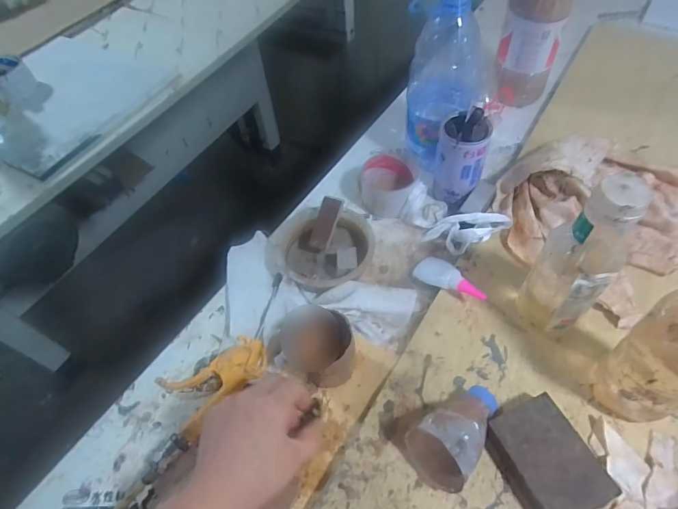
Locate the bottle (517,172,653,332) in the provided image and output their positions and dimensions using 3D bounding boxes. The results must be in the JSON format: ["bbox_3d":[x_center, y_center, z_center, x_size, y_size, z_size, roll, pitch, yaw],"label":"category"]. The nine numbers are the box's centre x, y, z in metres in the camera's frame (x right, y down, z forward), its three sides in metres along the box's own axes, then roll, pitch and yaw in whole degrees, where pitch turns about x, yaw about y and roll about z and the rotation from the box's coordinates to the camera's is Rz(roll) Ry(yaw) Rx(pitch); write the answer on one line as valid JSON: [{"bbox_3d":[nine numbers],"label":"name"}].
[{"bbox_3d":[0.228,0.017,0.414,0.052,0.207,0.072,-32,58,-17],"label":"bottle"}]

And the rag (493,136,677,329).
[{"bbox_3d":[0.342,-0.067,0.554,0.258,0.063,0.247,-38,60,-21],"label":"rag"}]

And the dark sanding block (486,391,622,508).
[{"bbox_3d":[0.190,0.191,0.397,0.077,0.031,0.097,-23,56,-11],"label":"dark sanding block"}]

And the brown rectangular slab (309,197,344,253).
[{"bbox_3d":[-0.017,-0.042,0.574,0.028,0.072,0.021,15,14,-8],"label":"brown rectangular slab"}]

